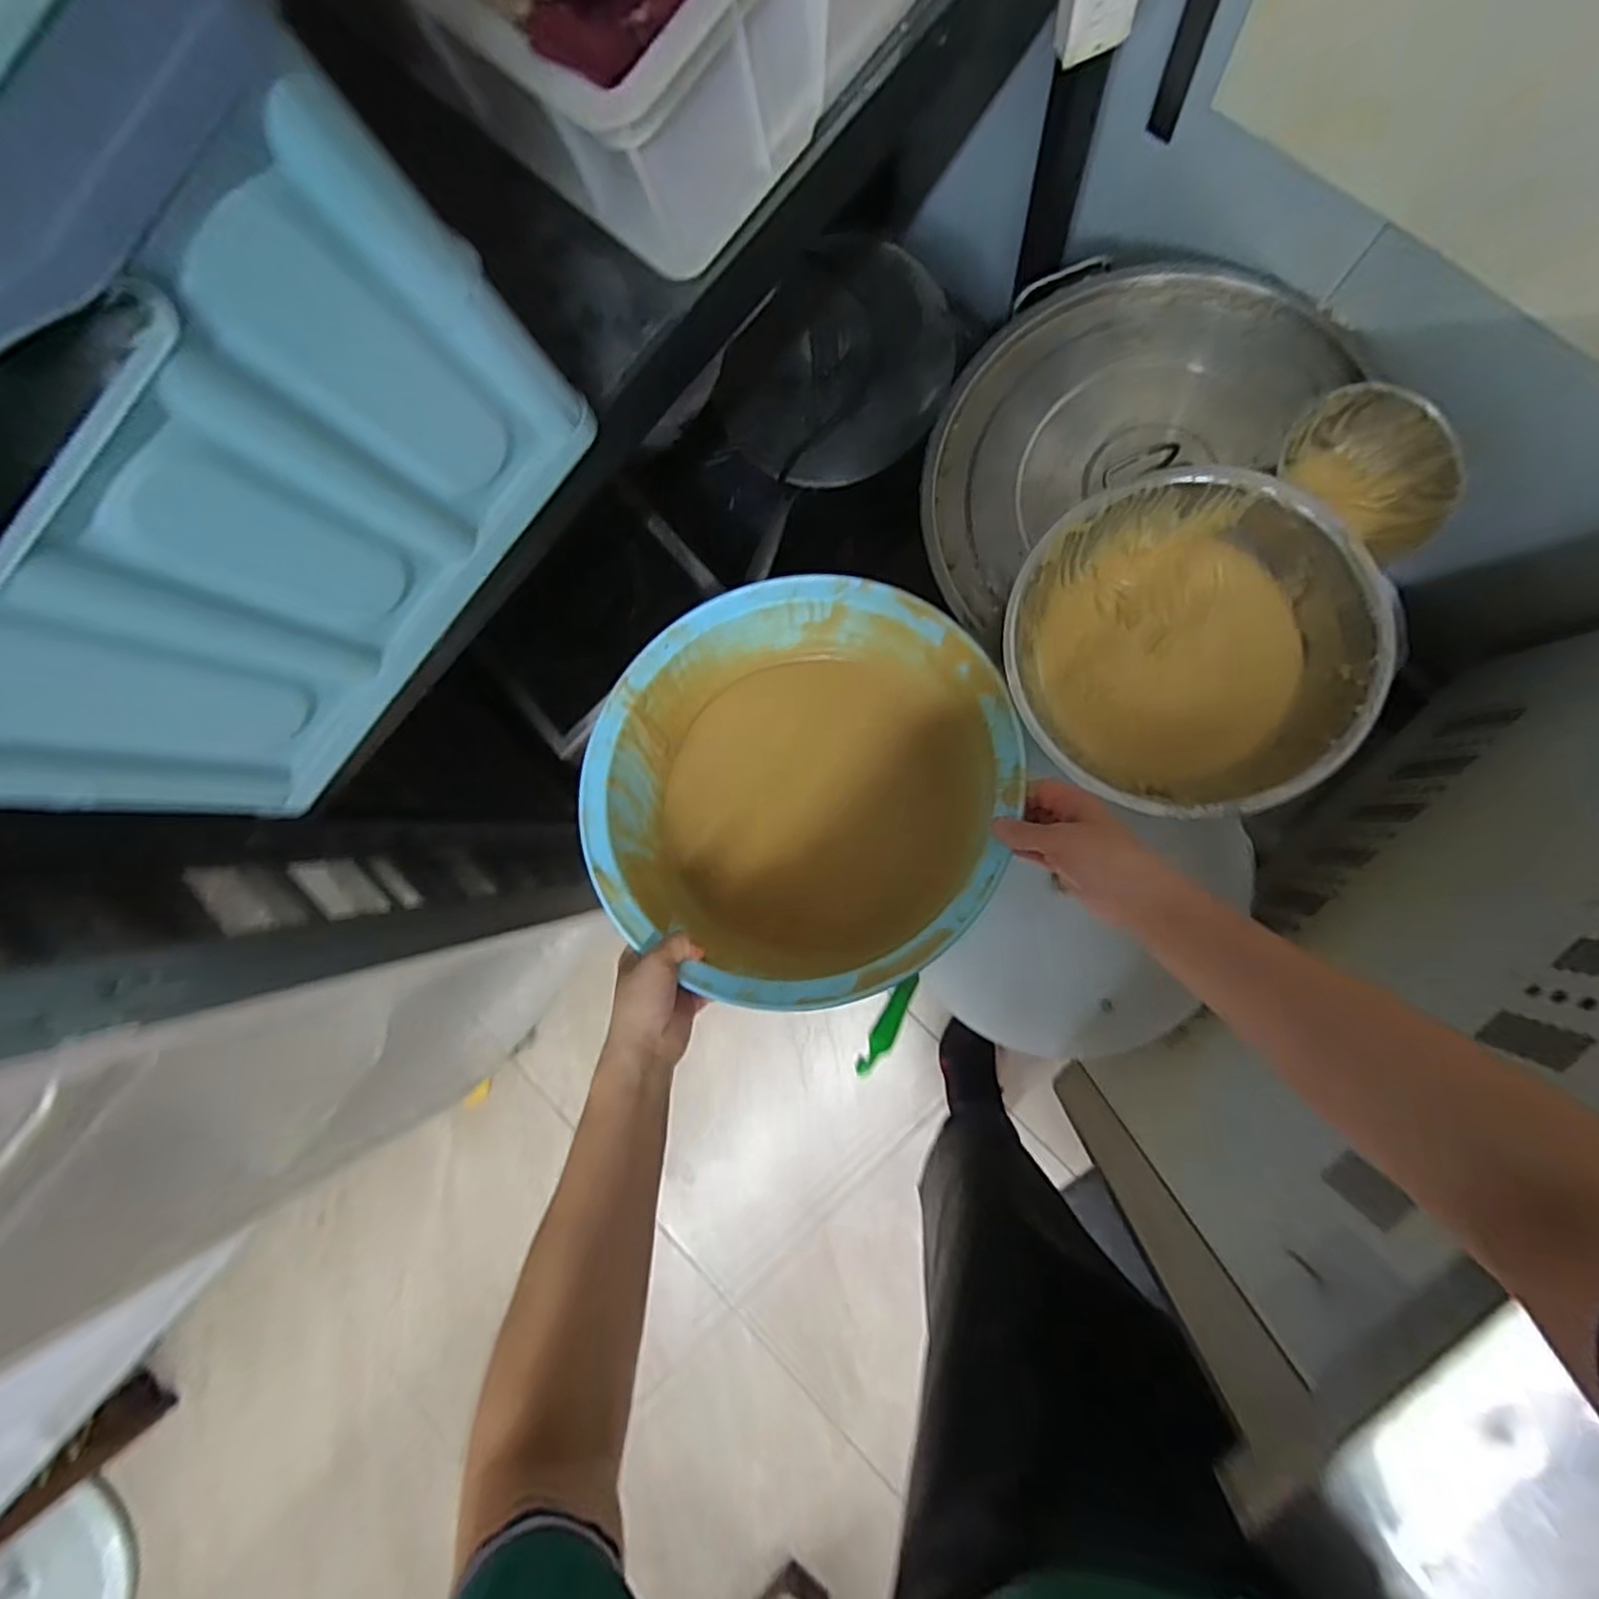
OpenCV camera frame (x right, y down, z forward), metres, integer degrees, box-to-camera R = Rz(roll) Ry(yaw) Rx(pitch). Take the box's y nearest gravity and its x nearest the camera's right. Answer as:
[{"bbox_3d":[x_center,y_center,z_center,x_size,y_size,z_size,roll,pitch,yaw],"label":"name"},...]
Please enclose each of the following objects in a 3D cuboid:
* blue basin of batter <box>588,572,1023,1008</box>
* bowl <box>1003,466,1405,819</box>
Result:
[{"bbox_3d":[0.005,-0.005,0.634,0.368,0.149,0.368,-4,71,11],"label":"blue basin of batter"},{"bbox_3d":[0.365,-0.143,0.673,0.308,0.093,0.305,0,87,9],"label":"bowl"}]

